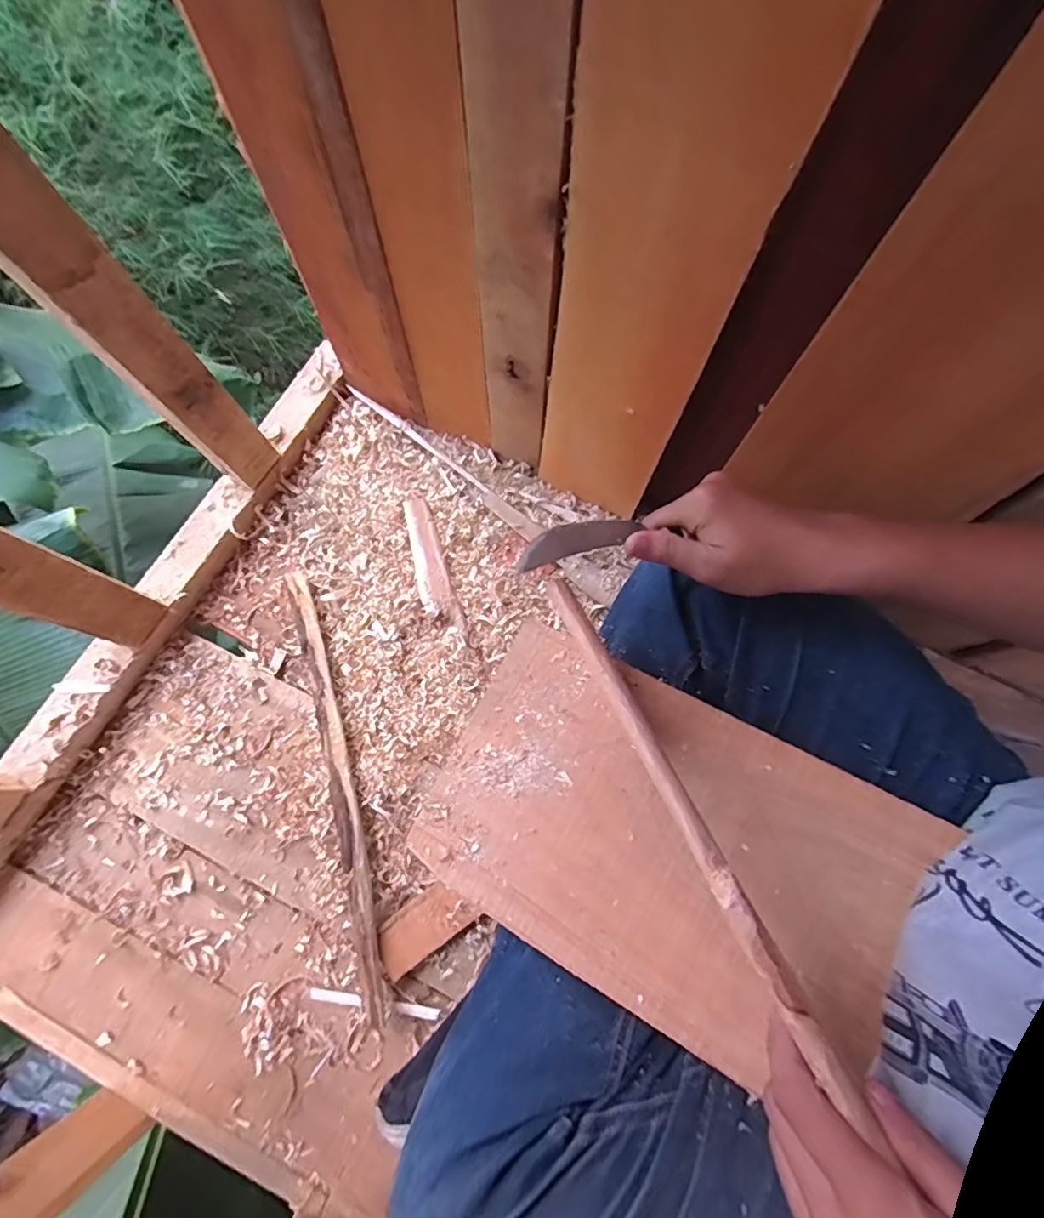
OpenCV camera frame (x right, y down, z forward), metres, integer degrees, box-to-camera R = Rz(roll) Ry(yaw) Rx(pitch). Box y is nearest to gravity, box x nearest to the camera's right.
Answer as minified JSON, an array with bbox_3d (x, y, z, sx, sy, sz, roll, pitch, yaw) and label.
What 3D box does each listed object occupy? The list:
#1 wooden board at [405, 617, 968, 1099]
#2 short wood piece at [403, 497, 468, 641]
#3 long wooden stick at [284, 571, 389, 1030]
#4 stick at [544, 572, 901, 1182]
[{"bbox_3d":[0.093,0.157,0.376,0.302,0.006,0.196,27,78,15],"label":"wooden board"},{"bbox_3d":[-0.101,-0.047,0.608,0.036,0.013,0.169,-19,76,-4],"label":"short wood piece"},{"bbox_3d":[-0.185,0.165,0.550,0.028,0.023,0.431,-16,75,-4],"label":"long wooden stick"},{"bbox_3d":[0.080,0.102,0.270,0.014,0.011,0.273,-26,71,-6],"label":"stick"}]

